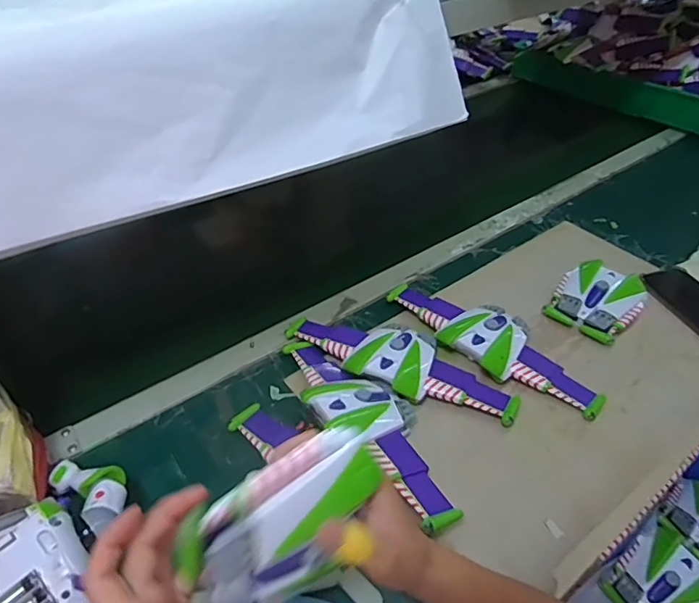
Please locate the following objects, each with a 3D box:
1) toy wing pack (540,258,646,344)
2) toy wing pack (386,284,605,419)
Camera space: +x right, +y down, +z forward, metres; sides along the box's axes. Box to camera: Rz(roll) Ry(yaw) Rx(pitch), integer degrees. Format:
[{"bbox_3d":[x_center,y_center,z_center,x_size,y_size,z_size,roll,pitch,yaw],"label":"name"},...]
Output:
[{"bbox_3d":[0.341,-0.010,0.706,0.104,0.038,0.136,29,50,27],"label":"toy wing pack"},{"bbox_3d":[0.176,0.045,0.652,0.294,0.043,0.100,33,52,30],"label":"toy wing pack"}]

